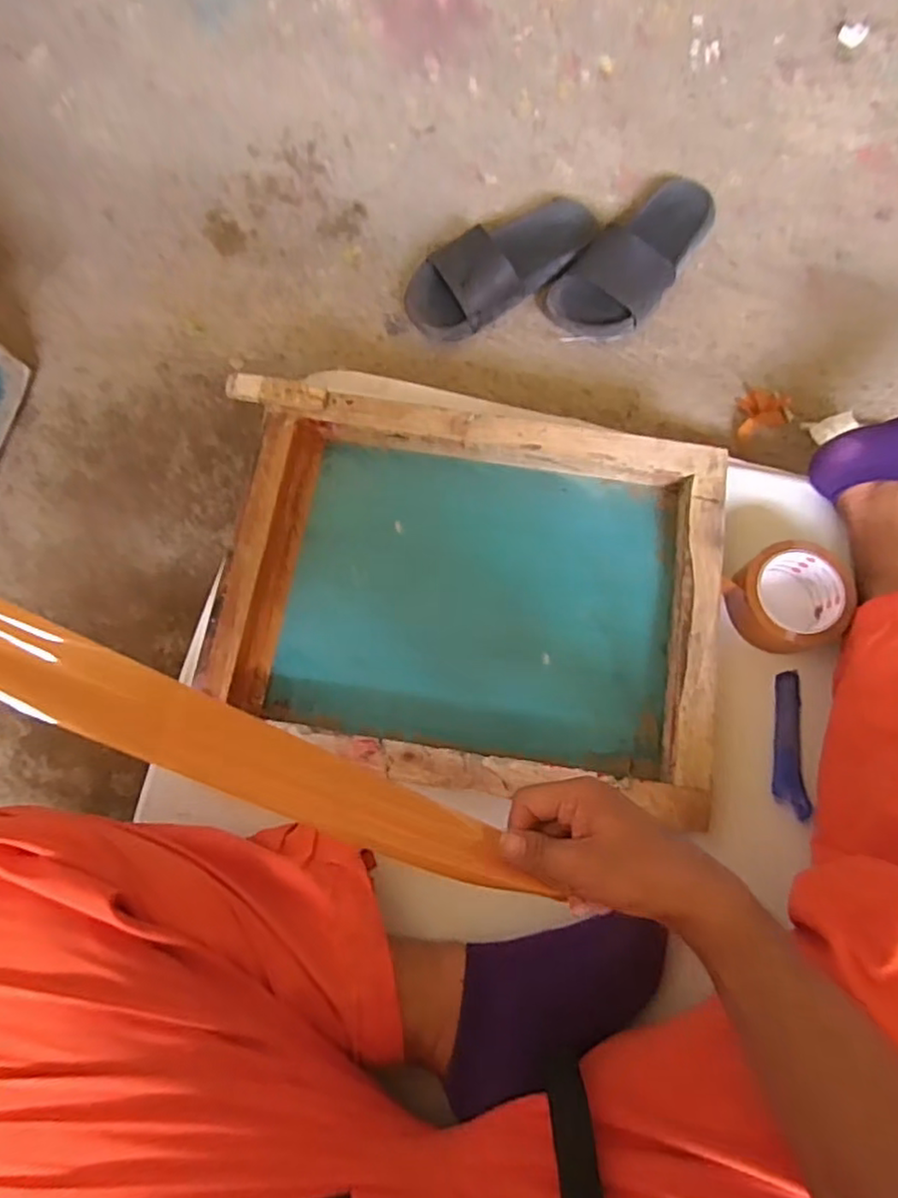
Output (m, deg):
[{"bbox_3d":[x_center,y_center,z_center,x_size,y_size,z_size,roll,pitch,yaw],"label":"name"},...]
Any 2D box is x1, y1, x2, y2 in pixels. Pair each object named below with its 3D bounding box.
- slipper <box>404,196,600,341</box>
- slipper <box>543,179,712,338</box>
[{"bbox_3d":[0.069,-0.418,0.818,0.262,0.065,0.112,-23,78,-5],"label":"slipper"},{"bbox_3d":[0.245,-0.438,0.812,0.112,0.076,0.268,44,81,9],"label":"slipper"}]

